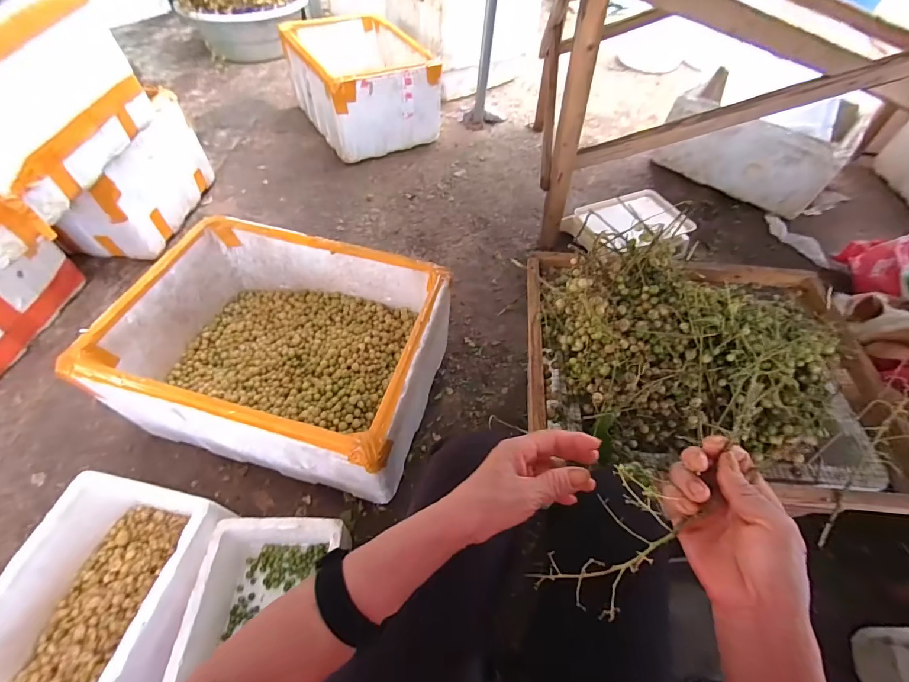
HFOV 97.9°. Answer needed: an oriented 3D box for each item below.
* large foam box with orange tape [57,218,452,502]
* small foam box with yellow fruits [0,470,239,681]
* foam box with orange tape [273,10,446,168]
[{"bbox_3d":[-0.335,0.015,0.831,0.558,0.243,0.425,13,55,8],"label":"large foam box with orange tape"},{"bbox_3d":[-0.547,0.407,0.618,0.238,0.139,0.330,10,54,6],"label":"small foam box with yellow fruits"},{"bbox_3d":[-0.368,-0.991,1.558,0.407,0.313,0.520,-28,59,-20],"label":"foam box with orange tape"}]

